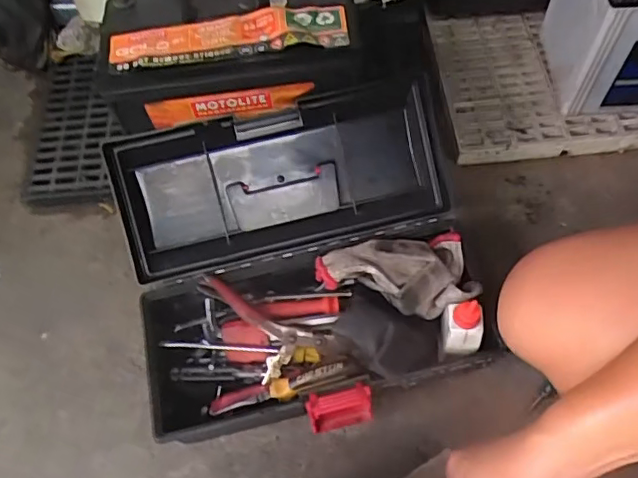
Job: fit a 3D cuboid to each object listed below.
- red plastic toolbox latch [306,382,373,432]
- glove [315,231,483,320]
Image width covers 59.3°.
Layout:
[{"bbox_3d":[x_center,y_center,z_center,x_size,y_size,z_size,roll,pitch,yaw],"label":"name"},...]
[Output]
[{"bbox_3d":[0.022,0.177,0.588,0.065,0.071,0.025,-13,60,-1],"label":"red plastic toolbox latch"},{"bbox_3d":[0.084,0.038,0.611,0.167,0.055,0.096,-11,60,0],"label":"glove"}]

